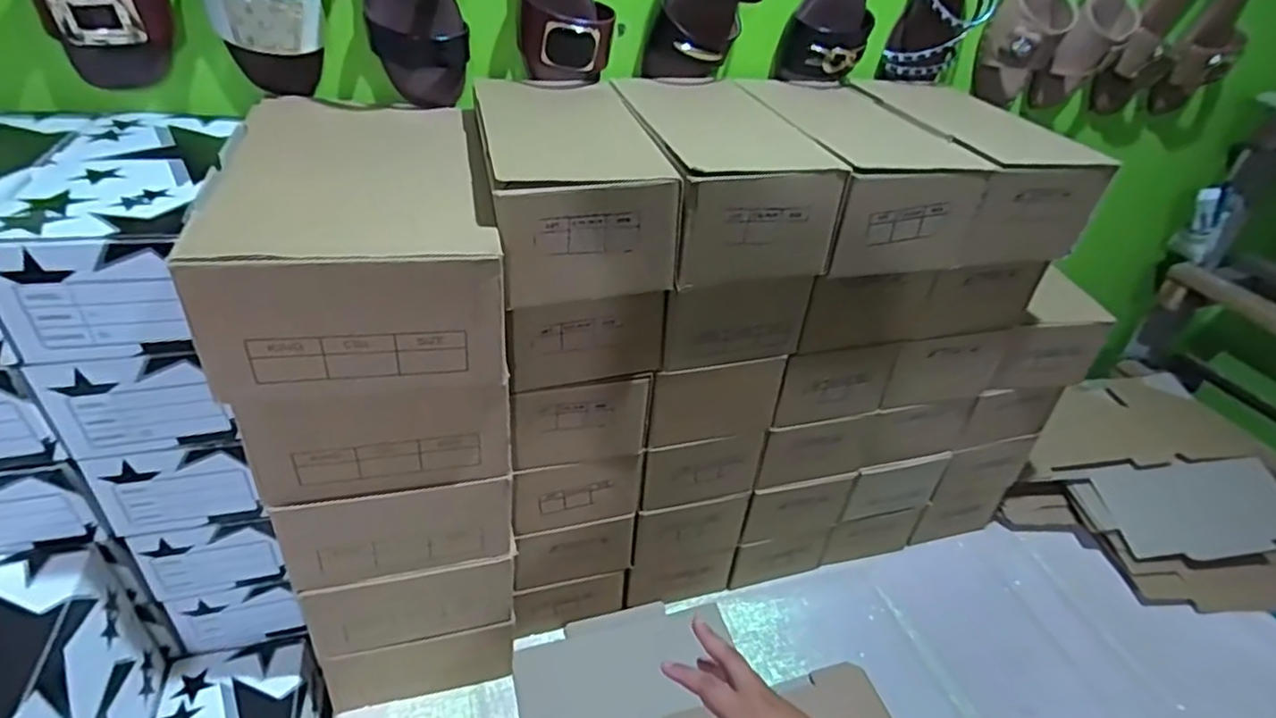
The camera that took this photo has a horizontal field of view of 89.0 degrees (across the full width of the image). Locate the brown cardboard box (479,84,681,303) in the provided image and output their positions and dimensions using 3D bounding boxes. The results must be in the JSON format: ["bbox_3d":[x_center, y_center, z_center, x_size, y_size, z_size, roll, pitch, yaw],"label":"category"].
[{"bbox_3d":[-0.071,-0.161,0.583,0.156,0.101,0.264,-5,37,-15],"label":"brown cardboard box"}]

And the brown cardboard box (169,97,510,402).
[{"bbox_3d":[-0.225,-0.107,0.537,0.196,0.120,0.299,-6,37,-17],"label":"brown cardboard box"}]

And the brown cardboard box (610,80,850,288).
[{"bbox_3d":[0.076,-0.173,0.610,0.141,0.104,0.227,-4,37,-14],"label":"brown cardboard box"}]

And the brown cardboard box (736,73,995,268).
[{"bbox_3d":[0.219,-0.191,0.667,0.165,0.104,0.262,-4,37,-14],"label":"brown cardboard box"}]

